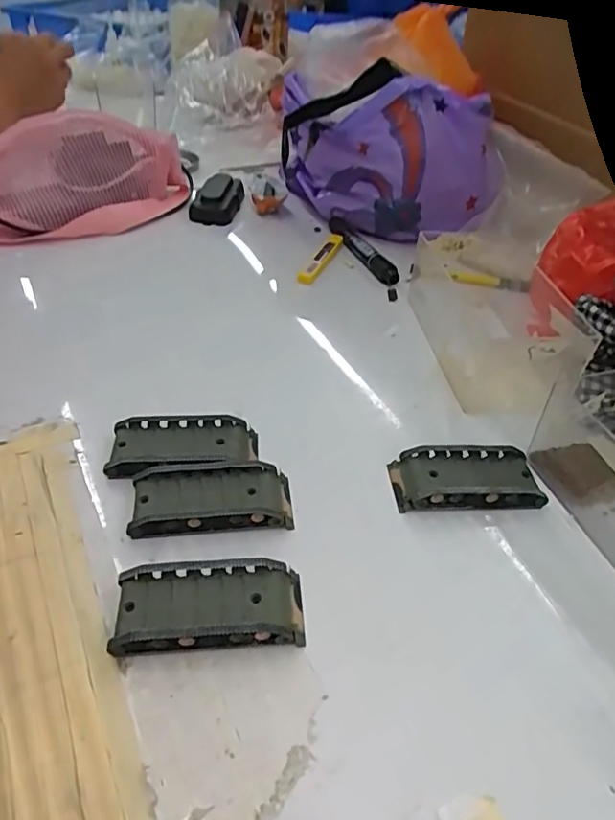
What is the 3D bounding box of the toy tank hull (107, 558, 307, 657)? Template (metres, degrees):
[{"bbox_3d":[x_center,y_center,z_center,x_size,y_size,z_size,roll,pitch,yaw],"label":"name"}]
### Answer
[{"bbox_3d":[-0.052,0.104,0.302,0.097,0.019,0.044,0,42,-8],"label":"toy tank hull"}]

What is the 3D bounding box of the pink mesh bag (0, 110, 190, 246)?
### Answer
[{"bbox_3d":[-0.287,-0.252,0.632,0.295,0.125,0.157,-8,44,-16],"label":"pink mesh bag"}]

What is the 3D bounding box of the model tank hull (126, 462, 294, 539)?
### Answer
[{"bbox_3d":[-0.059,0.054,0.356,0.097,0.017,0.045,-1,42,-8],"label":"model tank hull"}]

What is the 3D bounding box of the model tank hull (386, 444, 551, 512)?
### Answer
[{"bbox_3d":[0.107,0.047,0.383,0.096,0.021,0.043,0,42,-7],"label":"model tank hull"}]

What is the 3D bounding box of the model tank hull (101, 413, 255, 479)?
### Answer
[{"bbox_3d":[-0.084,0.025,0.387,0.098,0.017,0.046,-2,42,-10],"label":"model tank hull"}]

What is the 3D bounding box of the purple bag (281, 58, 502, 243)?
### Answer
[{"bbox_3d":[0.088,-0.279,0.631,0.241,0.160,0.082,14,42,9],"label":"purple bag"}]

